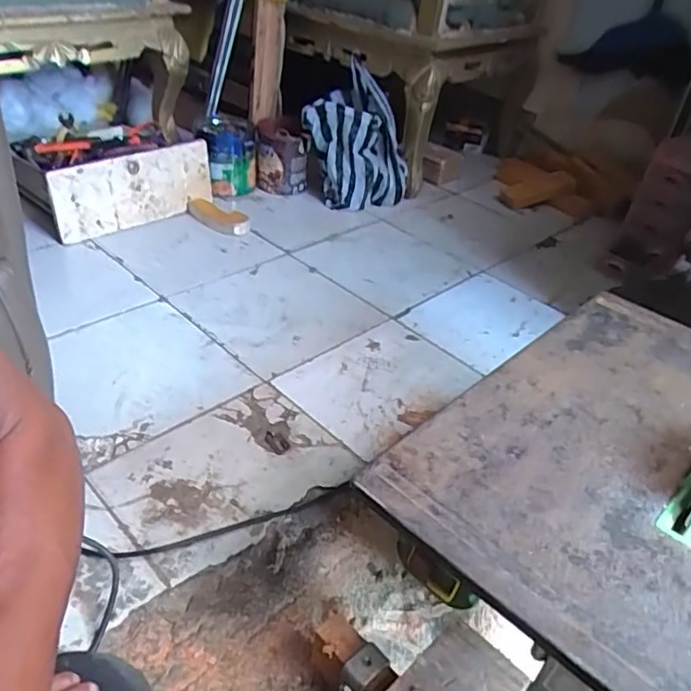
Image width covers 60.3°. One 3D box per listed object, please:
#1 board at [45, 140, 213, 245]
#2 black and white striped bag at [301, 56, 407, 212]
[{"bbox_3d":[-0.433,-0.323,1.236,0.328,0.146,0.023,-25,37,-30],"label":"board"},{"bbox_3d":[0.026,-0.470,1.406,0.237,0.294,0.137,18,38,14],"label":"black and white striped bag"}]

